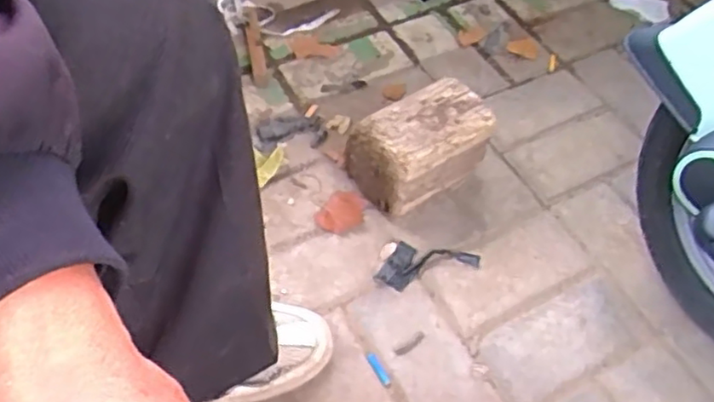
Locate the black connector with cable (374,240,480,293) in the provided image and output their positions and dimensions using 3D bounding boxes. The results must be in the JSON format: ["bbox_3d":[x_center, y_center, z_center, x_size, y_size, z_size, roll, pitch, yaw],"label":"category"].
[{"bbox_3d":[0.084,0.080,0.763,0.118,0.007,0.063,9,53,3],"label":"black connector with cable"}]

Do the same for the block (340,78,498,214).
[{"bbox_3d":[0.076,-0.058,0.790,0.143,0.129,0.099,-30,61,-23],"label":"block"}]

